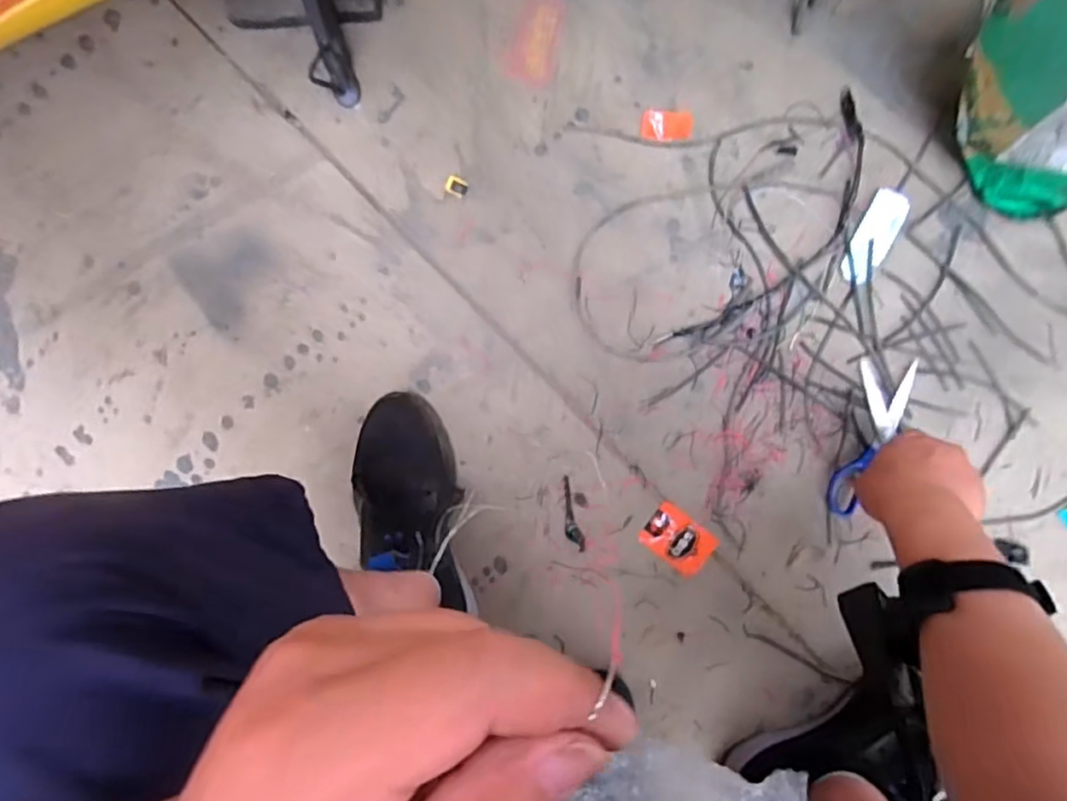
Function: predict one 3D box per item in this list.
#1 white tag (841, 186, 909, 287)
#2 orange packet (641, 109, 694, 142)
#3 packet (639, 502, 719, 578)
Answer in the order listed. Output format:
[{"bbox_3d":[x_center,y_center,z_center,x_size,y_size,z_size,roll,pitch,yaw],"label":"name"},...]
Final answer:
[{"bbox_3d":[0.336,-0.161,0.632,0.037,0.005,0.094,26,96,3],"label":"white tag"},{"bbox_3d":[0.135,-0.278,0.650,0.050,0.009,0.030,4,94,5],"label":"orange packet"},{"bbox_3d":[0.149,0.145,0.667,0.068,0.004,0.050,37,96,2],"label":"packet"}]

